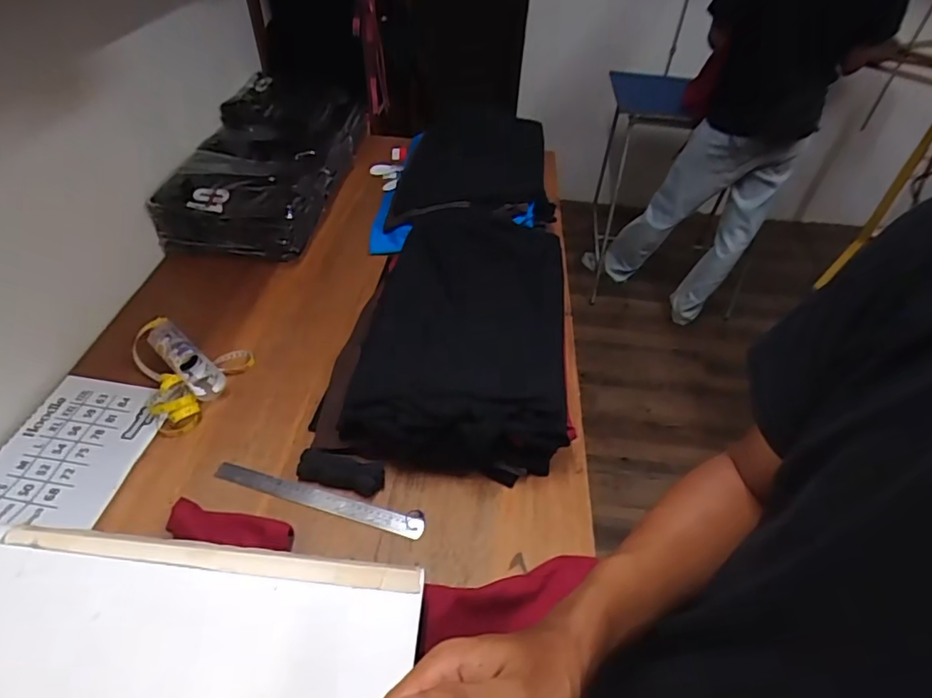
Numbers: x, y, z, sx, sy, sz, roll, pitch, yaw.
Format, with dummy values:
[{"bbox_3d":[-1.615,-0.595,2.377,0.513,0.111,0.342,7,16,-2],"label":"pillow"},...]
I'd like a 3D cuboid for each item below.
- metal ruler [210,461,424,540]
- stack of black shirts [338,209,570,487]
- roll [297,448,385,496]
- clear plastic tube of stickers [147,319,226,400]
[{"bbox_3d":[-0.217,0.220,0.781,0.319,0.007,0.035,14,52,8],"label":"metal ruler"},{"bbox_3d":[0.012,-0.048,0.975,0.334,0.142,0.568,8,45,3],"label":"stack of black shirts"},{"bbox_3d":[-0.186,0.183,0.801,0.125,0.029,0.048,11,45,6],"label":"roll"},{"bbox_3d":[-0.487,0.014,0.918,0.204,0.056,0.060,37,53,28],"label":"clear plastic tube of stickers"}]

